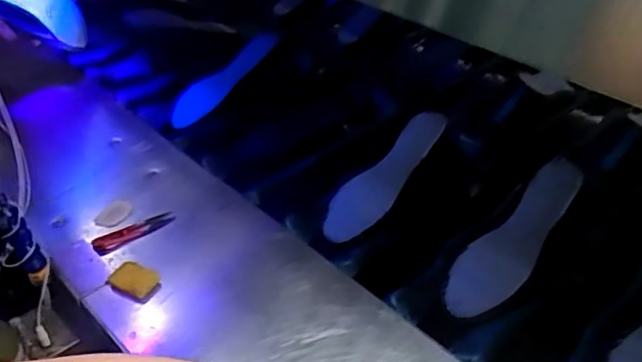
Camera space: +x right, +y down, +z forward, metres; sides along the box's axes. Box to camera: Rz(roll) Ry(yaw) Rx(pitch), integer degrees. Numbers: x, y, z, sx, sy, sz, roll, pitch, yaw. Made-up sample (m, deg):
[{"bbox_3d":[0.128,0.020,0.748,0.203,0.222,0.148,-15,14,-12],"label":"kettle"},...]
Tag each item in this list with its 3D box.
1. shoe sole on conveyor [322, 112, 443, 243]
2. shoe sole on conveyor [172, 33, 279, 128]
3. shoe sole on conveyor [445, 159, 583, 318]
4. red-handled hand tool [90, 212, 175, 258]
[{"bbox_3d":[0.093,-0.010,0.811,0.078,0.013,0.237,33,72,34],"label":"shoe sole on conveyor"},{"bbox_3d":[-0.168,-0.186,1.025,0.244,0.035,0.056,-44,53,-16],"label":"shoe sole on conveyor"},{"bbox_3d":[0.243,0.067,0.711,0.074,0.022,0.242,34,74,35],"label":"shoe sole on conveyor"},{"bbox_3d":[-0.235,0.062,0.729,0.104,0.008,0.029,-25,45,-35],"label":"red-handled hand tool"}]

